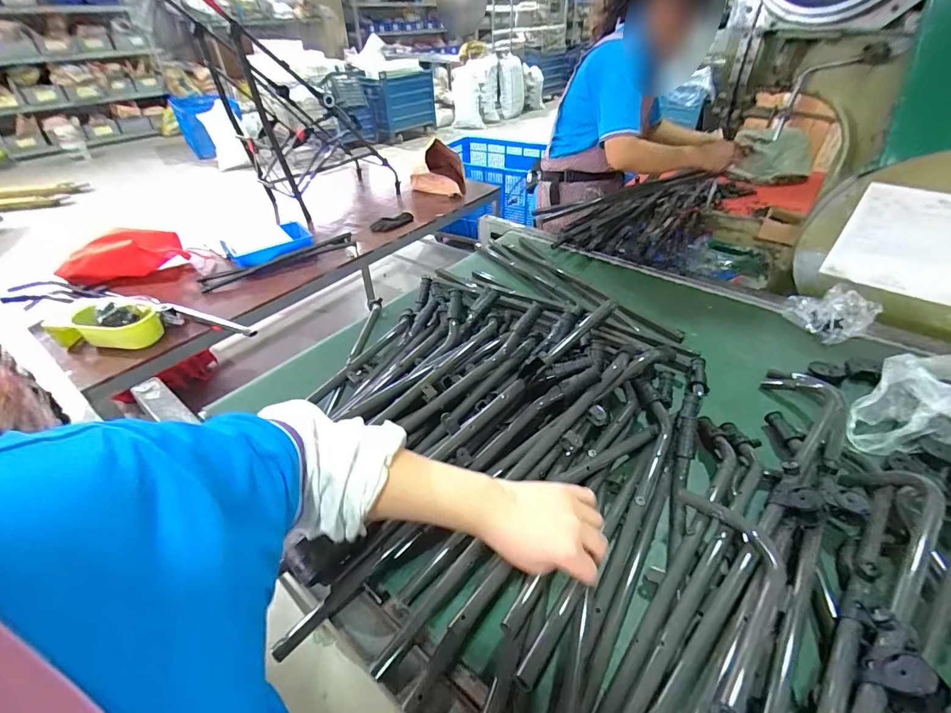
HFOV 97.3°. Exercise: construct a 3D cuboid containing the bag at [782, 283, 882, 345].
[{"bbox_3d":[0.764,-0.098,0.913,0.082,0.089,0.154,-28,47,-28],"label":"bag"}]

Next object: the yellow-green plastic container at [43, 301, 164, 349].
[{"bbox_3d":[-1.088,-0.099,1.249,0.294,0.113,0.122,-3,40,-1],"label":"yellow-green plastic container"}]

